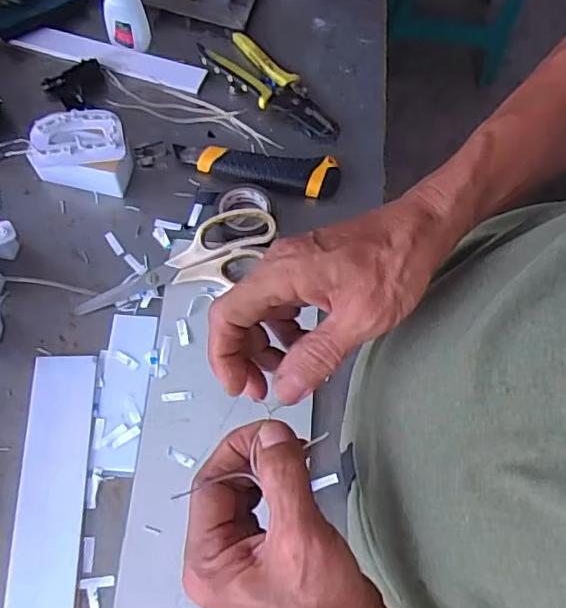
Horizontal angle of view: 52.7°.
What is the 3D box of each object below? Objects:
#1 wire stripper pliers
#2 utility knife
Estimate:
[{"bbox_3d":[-0.009,-0.227,0.594,0.162,0.015,0.057,42,73,12],"label":"wire stripper pliers"},{"bbox_3d":[-0.025,-0.131,0.560,0.160,0.016,0.040,5,69,-1],"label":"utility knife"}]

